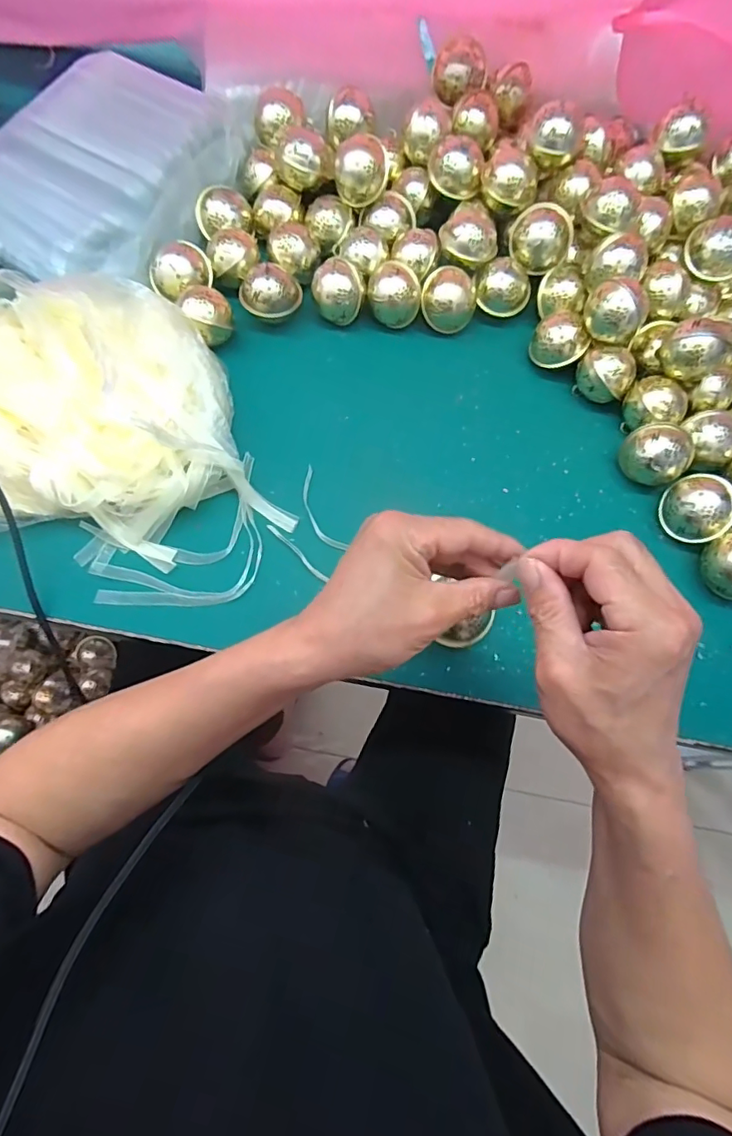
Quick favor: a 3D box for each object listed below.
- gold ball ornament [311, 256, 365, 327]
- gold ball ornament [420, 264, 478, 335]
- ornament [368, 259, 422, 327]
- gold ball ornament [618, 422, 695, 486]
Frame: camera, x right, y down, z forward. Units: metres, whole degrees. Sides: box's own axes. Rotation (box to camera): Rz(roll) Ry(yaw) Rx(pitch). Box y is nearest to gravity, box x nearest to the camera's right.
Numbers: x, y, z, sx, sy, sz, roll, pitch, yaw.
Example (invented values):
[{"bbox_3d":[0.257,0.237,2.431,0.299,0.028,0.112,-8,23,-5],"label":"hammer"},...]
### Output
[{"bbox_3d":[-0.027,-0.289,0.553,0.052,0.044,0.055,-34,75,-14],"label":"gold ball ornament"},{"bbox_3d":[0.088,-0.283,0.564,0.054,0.043,0.051,1,69,-2],"label":"gold ball ornament"},{"bbox_3d":[0.029,-0.284,0.560,0.055,0.052,0.050,12,69,2],"label":"ornament"},{"bbox_3d":[0.277,-0.108,0.510,0.056,0.051,0.059,1,69,-2],"label":"gold ball ornament"}]

